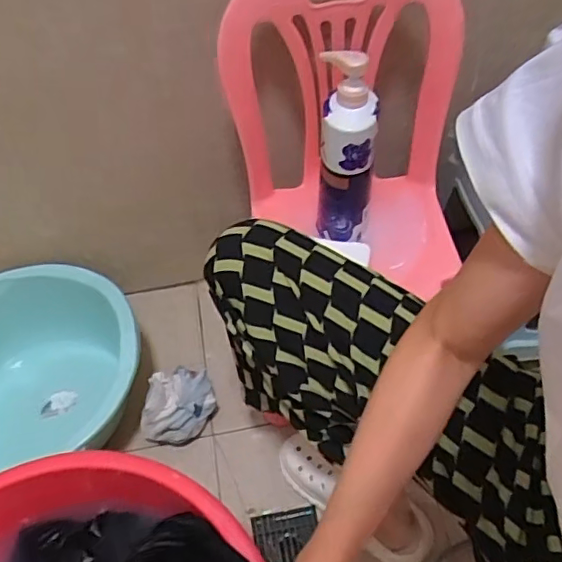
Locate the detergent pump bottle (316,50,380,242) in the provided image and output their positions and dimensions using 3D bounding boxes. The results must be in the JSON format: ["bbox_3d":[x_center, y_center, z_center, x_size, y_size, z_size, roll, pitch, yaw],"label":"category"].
[{"bbox_3d":[0.082,-0.160,0.721,0.070,0.238,0.073,4,53,9],"label":"detergent pump bottle"}]

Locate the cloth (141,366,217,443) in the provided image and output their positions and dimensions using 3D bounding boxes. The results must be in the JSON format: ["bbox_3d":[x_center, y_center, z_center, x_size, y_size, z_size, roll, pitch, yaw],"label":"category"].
[{"bbox_3d":[-0.166,0.203,0.914,0.121,0.094,0.094,-20,54,-9],"label":"cloth"}]

